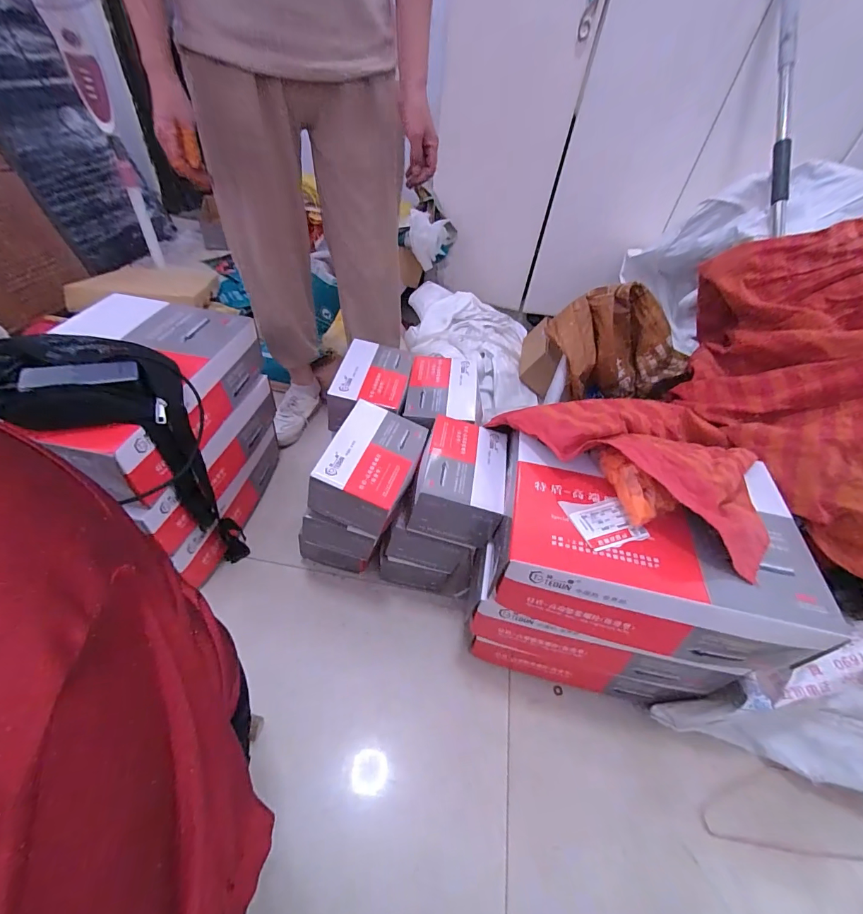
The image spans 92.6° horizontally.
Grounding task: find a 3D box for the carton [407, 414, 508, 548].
[{"bbox_3d":[0.053,0.044,0.706,0.141,0.122,0.170,13,46,6],"label":"carton"}]

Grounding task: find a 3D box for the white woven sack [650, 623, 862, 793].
[{"bbox_3d":[0.579,0.419,0.607,0.310,0.274,0.223,-4,47,-11],"label":"white woven sack"}]

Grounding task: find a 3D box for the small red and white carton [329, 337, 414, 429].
[{"bbox_3d":[-0.112,-0.144,0.791,0.136,0.078,0.187,7,46,-1],"label":"small red and white carton"}]

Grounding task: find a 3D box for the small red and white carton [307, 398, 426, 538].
[{"bbox_3d":[-0.100,0.023,0.710,0.138,0.125,0.187,18,46,10],"label":"small red and white carton"}]

